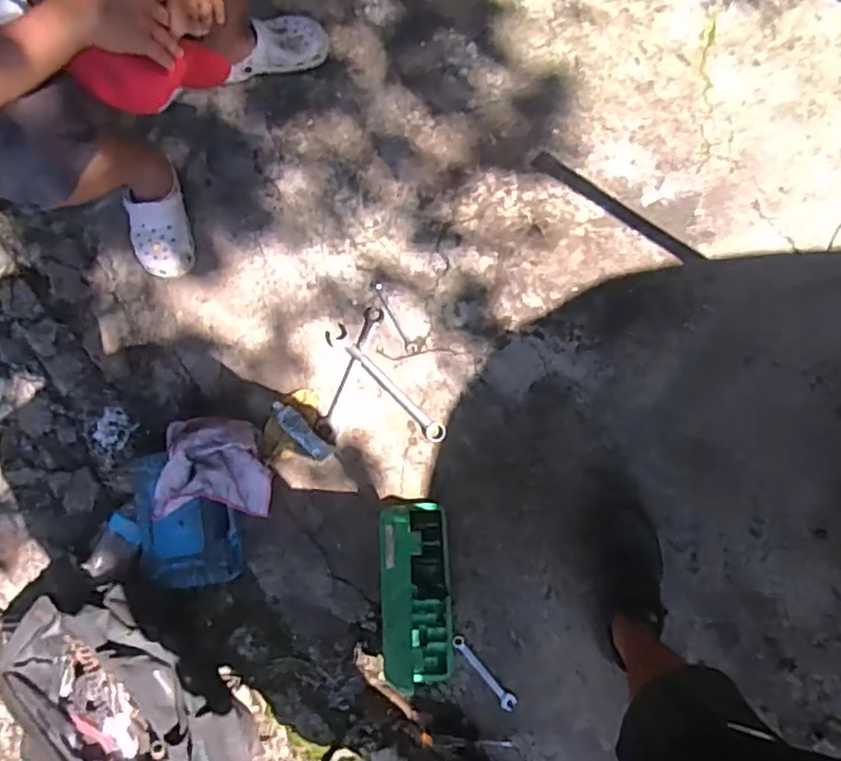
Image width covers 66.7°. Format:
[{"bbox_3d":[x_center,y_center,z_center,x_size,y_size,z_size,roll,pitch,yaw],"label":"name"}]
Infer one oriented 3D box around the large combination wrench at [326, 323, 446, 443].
[{"bbox_3d":[-0.063,0.007,1.181,0.038,0.010,0.285,-45,81,-3],"label":"large combination wrench"}]

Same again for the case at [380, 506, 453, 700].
[{"bbox_3d":[-0.008,0.358,1.064,0.113,0.131,0.293,-4,81,4],"label":"case"}]

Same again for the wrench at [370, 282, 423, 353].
[{"bbox_3d":[-0.047,-0.120,1.207,0.025,0.006,0.160,-29,80,-1],"label":"wrench"}]

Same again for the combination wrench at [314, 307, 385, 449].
[{"bbox_3d":[-0.132,-0.014,1.187,0.043,0.014,0.266,19,83,7],"label":"combination wrench"}]

